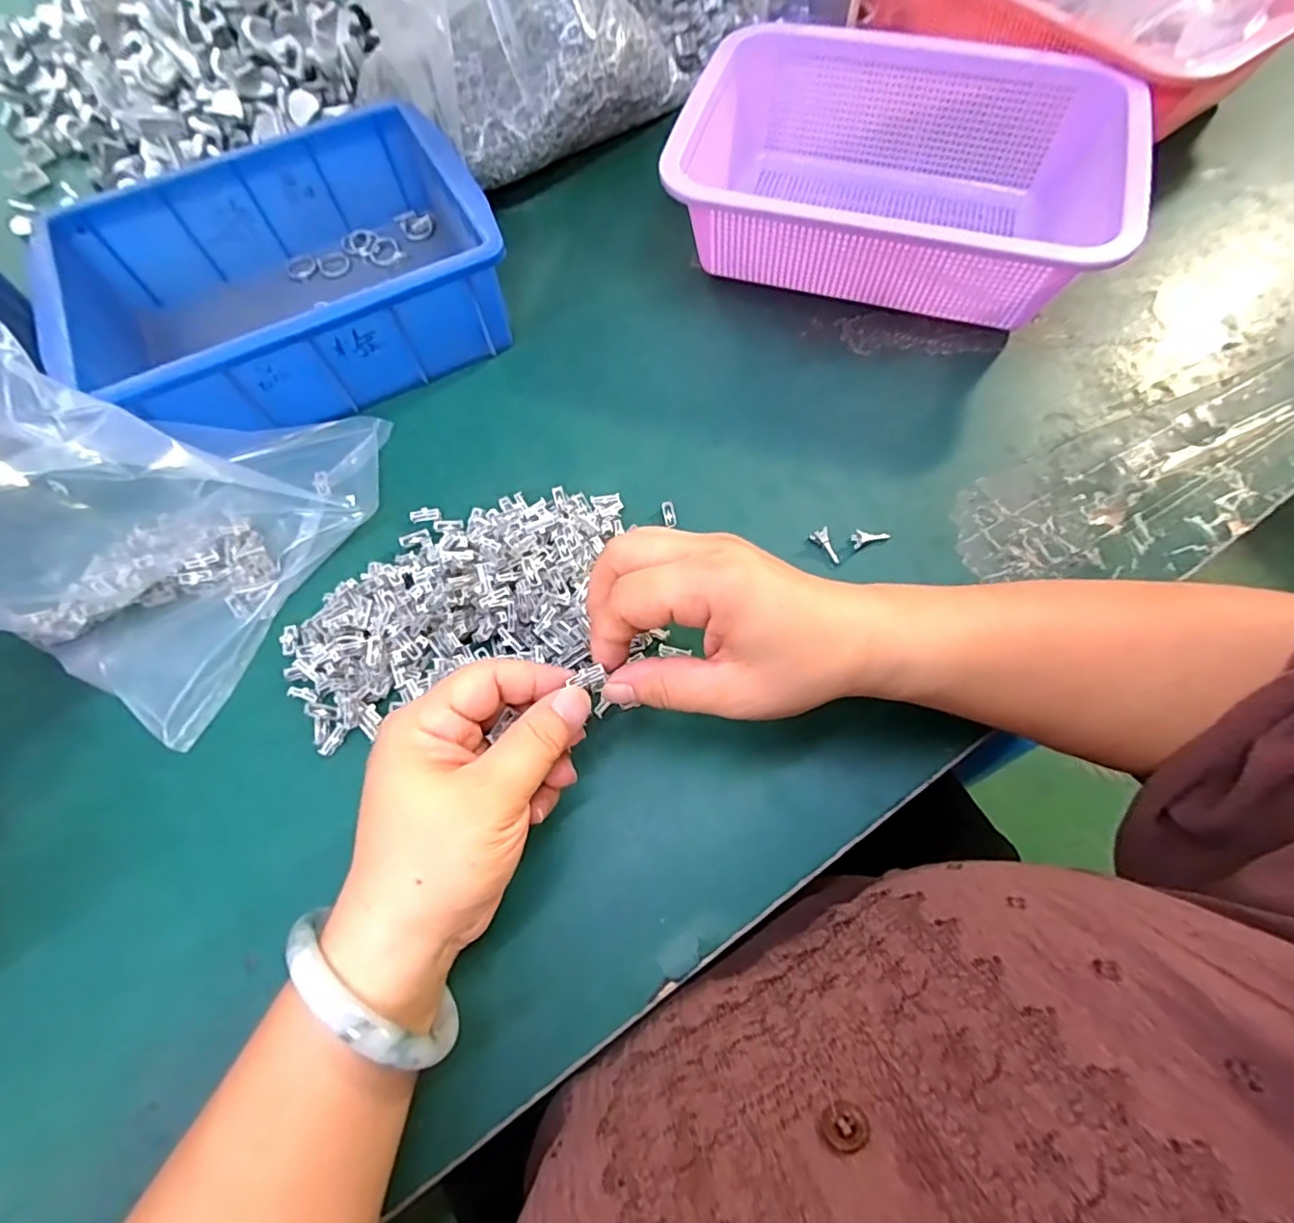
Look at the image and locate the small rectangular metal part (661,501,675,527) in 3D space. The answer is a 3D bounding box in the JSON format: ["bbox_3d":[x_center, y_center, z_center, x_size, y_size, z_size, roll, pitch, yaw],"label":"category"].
[{"bbox_3d":[0.012,-0.057,0.338,0.007,0.004,0.014,-12,67,-4],"label":"small rectangular metal part"}]

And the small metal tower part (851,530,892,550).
[{"bbox_3d":[0.123,-0.042,0.325,0.021,0.006,0.008,-16,68,-6],"label":"small metal tower part"}]

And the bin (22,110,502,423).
[{"bbox_3d":[-0.224,-0.206,0.372,0.234,0.067,0.172,-29,70,-11],"label":"bin"}]

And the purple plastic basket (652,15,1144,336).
[{"bbox_3d":[0.157,-0.278,0.390,0.262,0.082,0.176,19,69,9],"label":"purple plastic basket"}]

